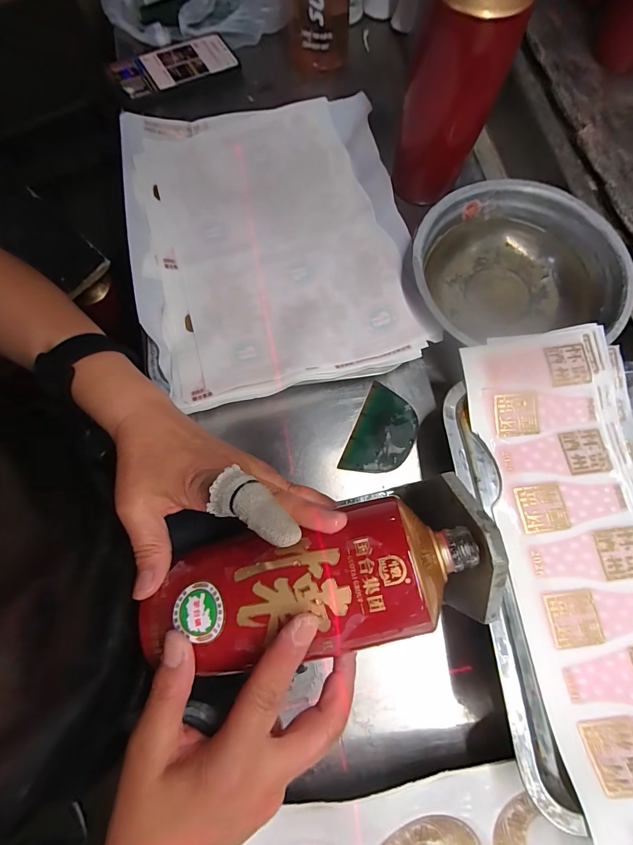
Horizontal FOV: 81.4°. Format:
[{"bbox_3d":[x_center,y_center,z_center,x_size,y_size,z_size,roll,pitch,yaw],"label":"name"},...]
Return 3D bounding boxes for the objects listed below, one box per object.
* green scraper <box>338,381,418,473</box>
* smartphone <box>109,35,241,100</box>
[{"bbox_3d":[0.065,0.011,0.355,0.056,0.009,0.089,23,78,8],"label":"green scraper"},{"bbox_3d":[-0.184,-0.465,0.479,0.153,0.010,0.075,-32,78,-12],"label":"smartphone"}]

